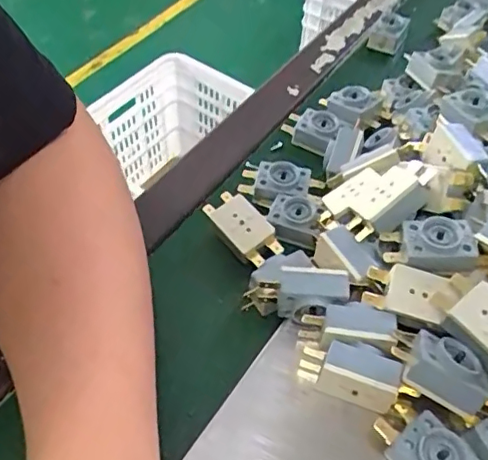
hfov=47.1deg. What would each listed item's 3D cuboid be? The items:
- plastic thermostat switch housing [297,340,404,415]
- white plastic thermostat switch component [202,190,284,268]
[{"bbox_3d":[0.053,0.070,0.279,0.047,0.026,0.018,20,53,13],"label":"plastic thermostat switch housing"},{"bbox_3d":[-0.002,-0.002,0.360,0.026,0.014,0.058,-27,57,-22],"label":"white plastic thermostat switch component"}]

